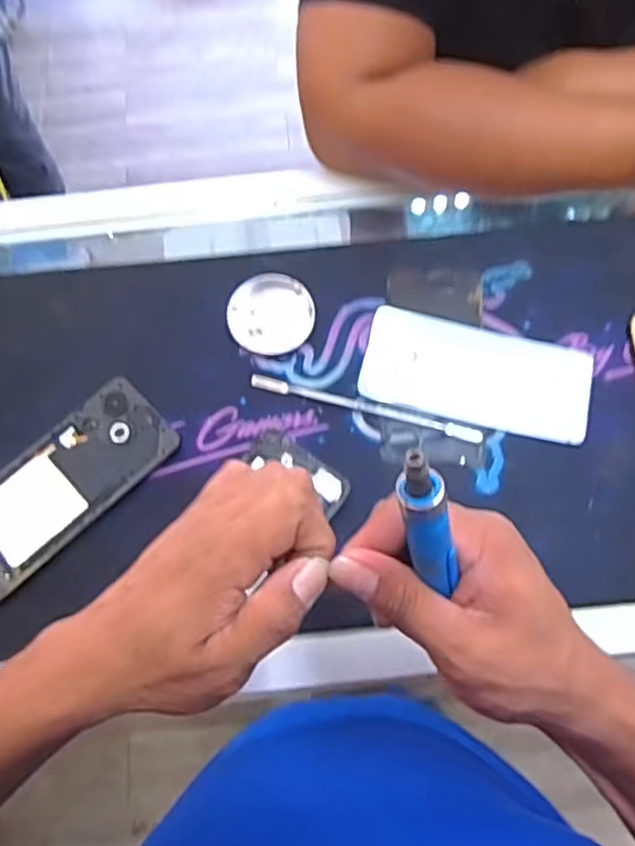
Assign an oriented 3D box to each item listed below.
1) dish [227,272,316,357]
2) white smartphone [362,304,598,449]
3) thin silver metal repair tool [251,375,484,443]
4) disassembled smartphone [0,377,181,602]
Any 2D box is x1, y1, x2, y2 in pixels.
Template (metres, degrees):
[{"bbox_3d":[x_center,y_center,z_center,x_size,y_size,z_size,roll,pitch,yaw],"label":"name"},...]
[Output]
[{"bbox_3d":[-0.035,-0.085,0.507,0.064,0.008,0.067,-1,69,2],"label":"dish"},{"bbox_3d":[0.116,-0.037,0.483,0.160,0.007,0.075,14,70,7],"label":"white smartphone"},{"bbox_3d":[0.034,-0.011,0.478,0.169,0.006,0.010,15,70,7],"label":"thin silver metal repair tool"},{"bbox_3d":[-0.176,0.043,0.460,0.074,0.015,0.161,40,75,15],"label":"disassembled smartphone"}]

